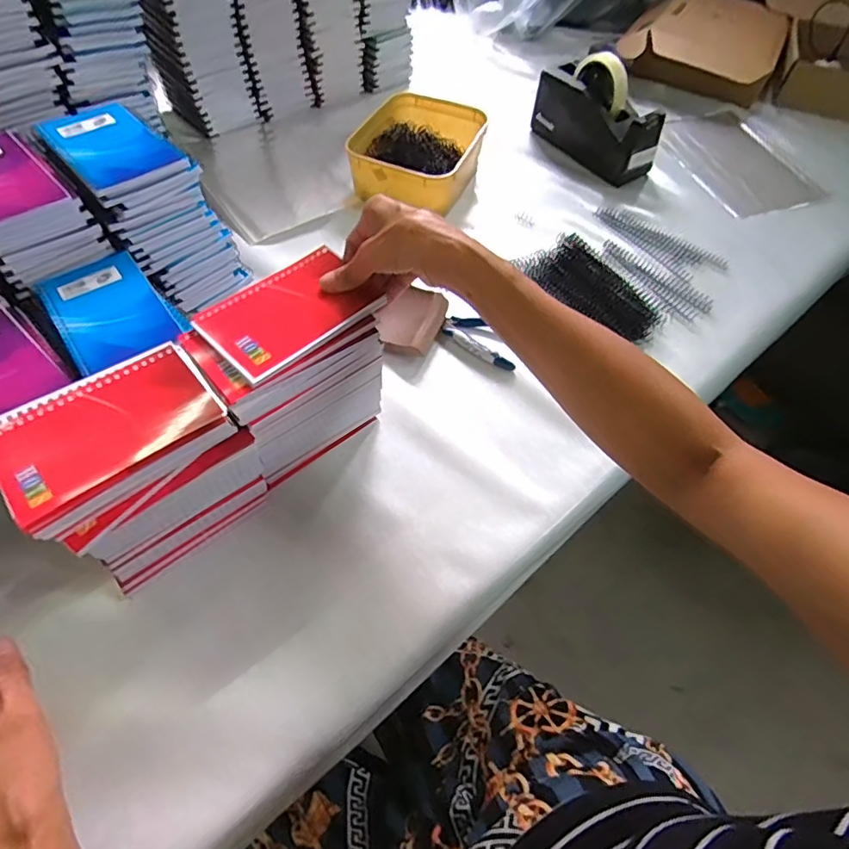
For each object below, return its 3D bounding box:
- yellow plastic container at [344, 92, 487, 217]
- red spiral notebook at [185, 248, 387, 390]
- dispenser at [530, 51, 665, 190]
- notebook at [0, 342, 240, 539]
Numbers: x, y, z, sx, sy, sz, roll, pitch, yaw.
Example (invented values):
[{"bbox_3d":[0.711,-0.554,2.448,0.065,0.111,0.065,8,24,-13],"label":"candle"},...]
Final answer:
[{"bbox_3d":[-0.008,-0.389,0.743,0.162,0.065,0.203,17,56,8],"label":"yellow plastic container"},{"bbox_3d":[-0.106,-0.093,0.410,0.086,0.008,0.134,40,62,22],"label":"red spiral notebook"},{"bbox_3d":[0.257,-0.468,0.775,0.067,0.118,0.209,-33,64,-24],"label":"dispenser"},{"bbox_3d":[-0.212,0.004,0.349,0.132,0.026,0.090,-35,68,-23],"label":"notebook"}]

